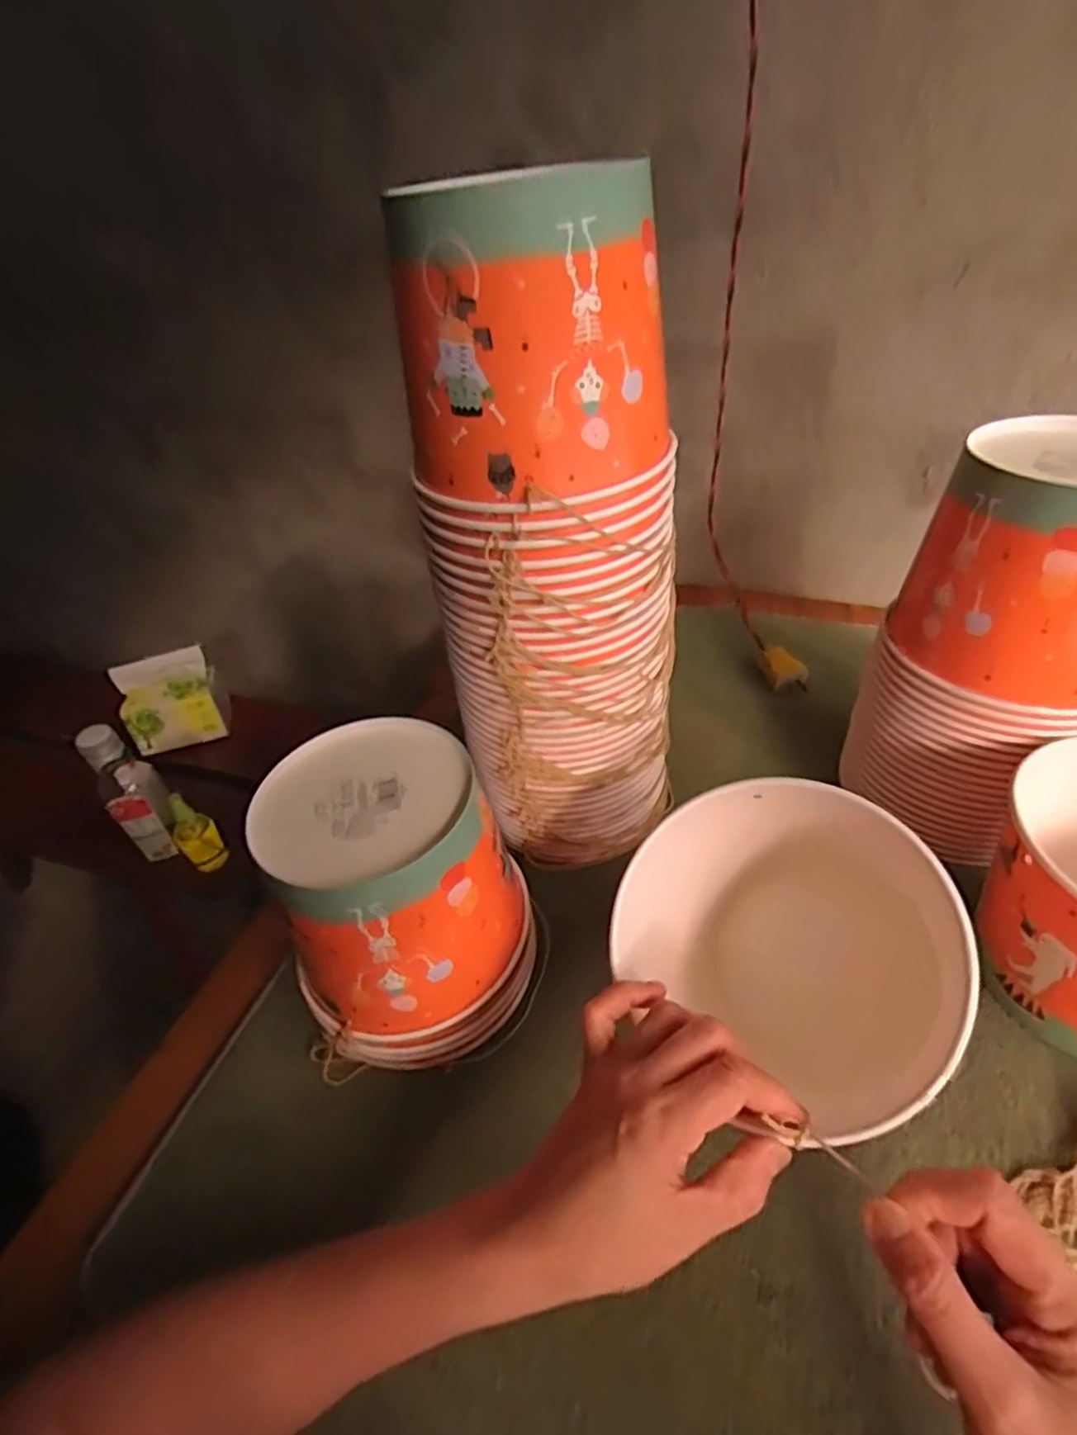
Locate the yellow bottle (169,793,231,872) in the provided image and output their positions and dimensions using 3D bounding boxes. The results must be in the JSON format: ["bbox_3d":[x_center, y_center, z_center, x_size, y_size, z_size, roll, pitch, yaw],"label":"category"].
[{"bbox_3d":[-0.436,0.150,0.841,0.034,0.134,0.044,30,51,34],"label":"yellow bottle"}]

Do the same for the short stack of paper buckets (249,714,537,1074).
[{"bbox_3d":[-0.086,0.113,0.434,0.150,0.167,0.149,-20,43,-17],"label":"short stack of paper buckets"}]

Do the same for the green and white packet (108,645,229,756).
[{"bbox_3d":[-0.578,-0.023,1.045,0.140,0.145,0.061,-18,42,-15],"label":"green and white packet"}]

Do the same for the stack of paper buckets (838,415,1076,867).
[{"bbox_3d":[0.319,-0.037,0.464,0.148,0.280,0.143,-24,44,-21],"label":"stack of paper buckets"}]

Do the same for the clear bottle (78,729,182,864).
[{"bbox_3d":[-0.514,0.093,0.838,0.066,0.200,0.061,-32,47,-28],"label":"clear bottle"}]

